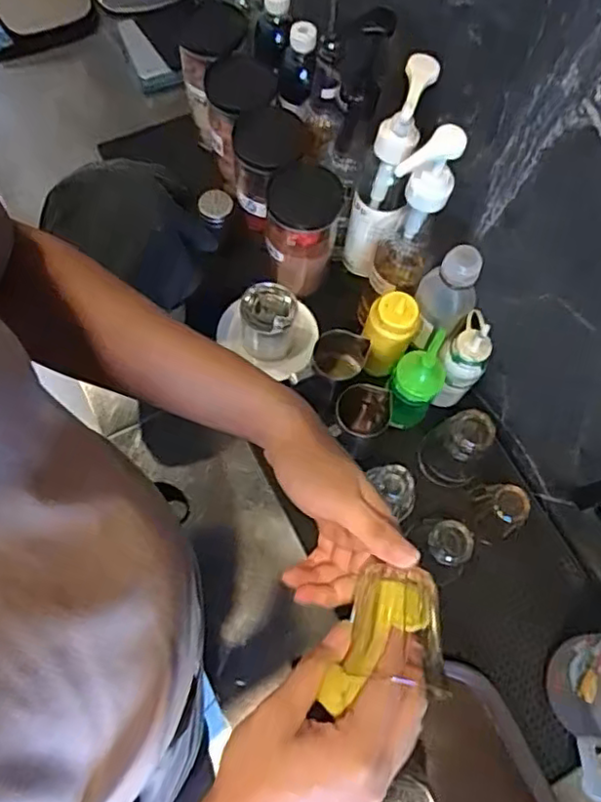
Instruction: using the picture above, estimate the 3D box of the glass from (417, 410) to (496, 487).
[{"bbox_3d":[0.196,0.062,0.800,0.073,0.160,0.069,1,69,-3],"label":"glass"}]

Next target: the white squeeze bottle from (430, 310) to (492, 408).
[{"bbox_3d":[0.196,-0.043,0.781,0.055,0.150,0.060,1,69,-3],"label":"white squeeze bottle"}]

